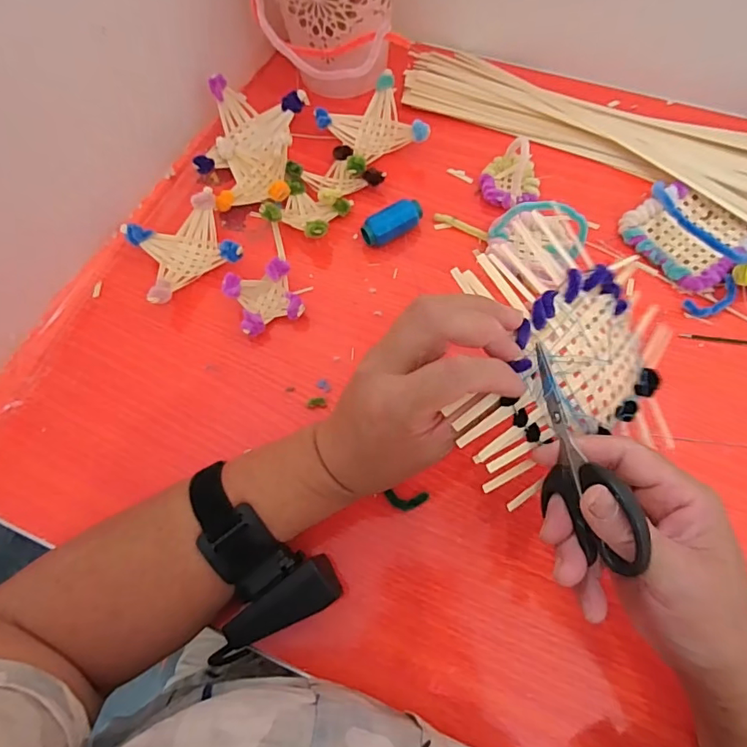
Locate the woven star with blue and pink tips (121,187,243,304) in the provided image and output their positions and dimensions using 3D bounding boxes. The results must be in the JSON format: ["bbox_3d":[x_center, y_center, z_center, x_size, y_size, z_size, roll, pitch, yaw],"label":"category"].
[{"bbox_3d":[-0.160,-0.106,0.419,0.081,0.035,0.079,-28,69,-8],"label":"woven star with blue and pink tips"}]

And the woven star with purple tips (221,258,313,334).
[{"bbox_3d":[-0.086,-0.063,0.402,0.060,0.031,0.050,-25,69,-7],"label":"woven star with purple tips"}]

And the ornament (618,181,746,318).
[{"bbox_3d":[0.268,-0.119,0.396,0.108,0.048,0.107,42,76,17],"label":"ornament"}]

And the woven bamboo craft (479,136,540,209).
[{"bbox_3d":[0.126,-0.181,0.435,0.053,0.034,0.058,17,70,9],"label":"woven bamboo craft"}]

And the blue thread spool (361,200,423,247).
[{"bbox_3d":[0.016,-0.130,0.431,0.058,0.028,0.025,-34,70,-11],"label":"blue thread spool"}]

